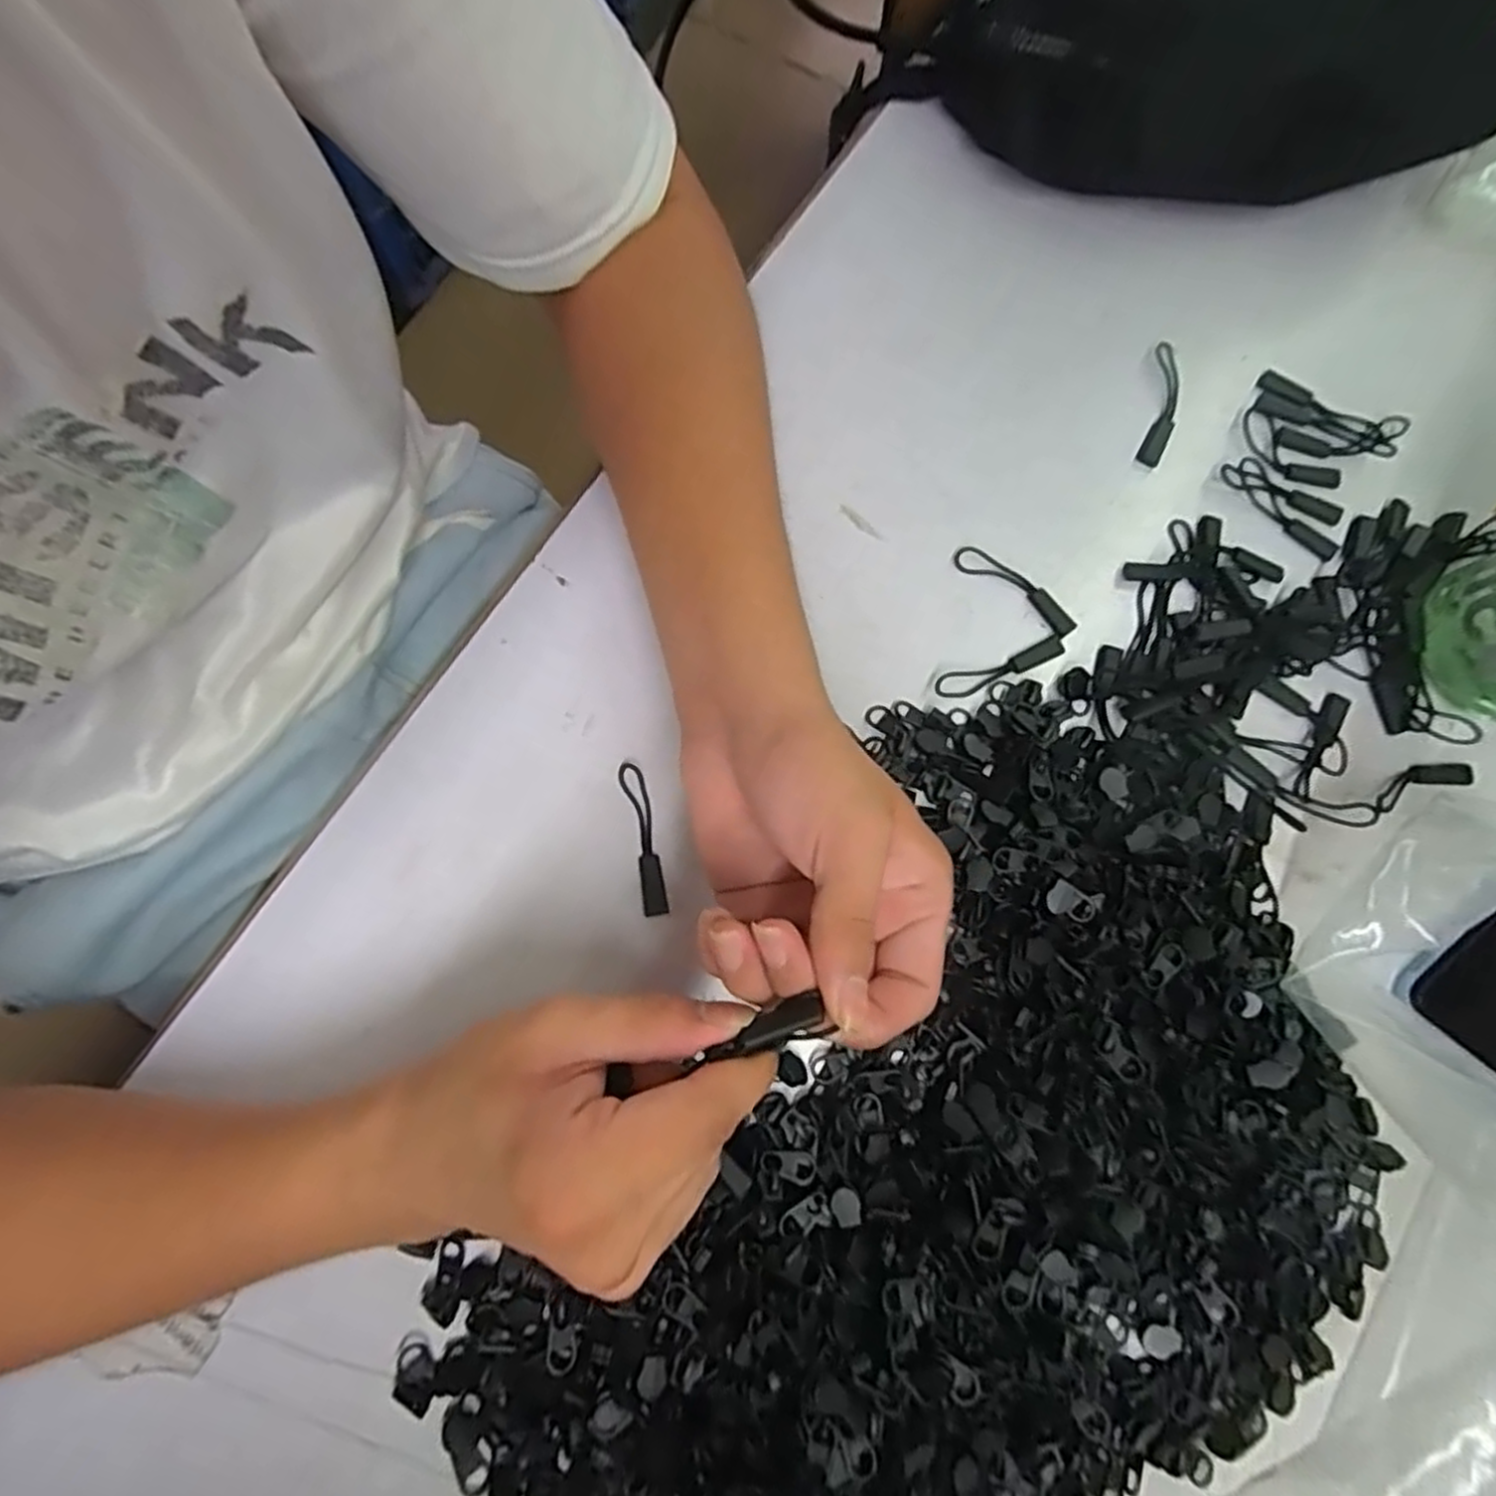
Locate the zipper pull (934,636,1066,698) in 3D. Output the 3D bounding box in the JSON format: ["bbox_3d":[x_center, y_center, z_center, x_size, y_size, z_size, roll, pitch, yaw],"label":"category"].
[{"bbox_3d":[0.110,-0.035,0.323,0.061,0.005,0.012,-19,80,-4],"label":"zipper pull"}]

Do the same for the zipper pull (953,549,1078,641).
[{"bbox_3d":[0.120,-0.071,0.331,0.061,0.004,0.013,36,81,6],"label":"zipper pull"}]

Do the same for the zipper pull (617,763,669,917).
[{"bbox_3d":[-0.043,0.037,0.307,0.011,0.004,0.063,-13,80,-3],"label":"zipper pull"}]

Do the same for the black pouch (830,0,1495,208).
[{"bbox_3d":[0.198,-0.327,0.337,0.284,0.088,0.124,13,79,2],"label":"black pouch"}]

